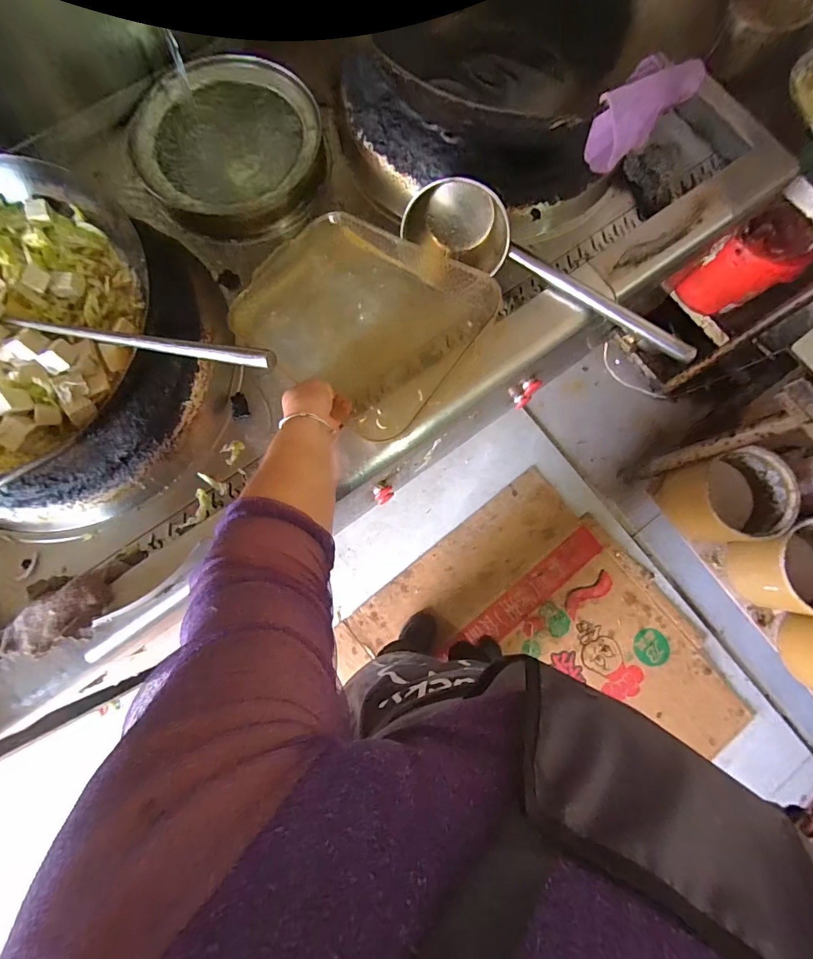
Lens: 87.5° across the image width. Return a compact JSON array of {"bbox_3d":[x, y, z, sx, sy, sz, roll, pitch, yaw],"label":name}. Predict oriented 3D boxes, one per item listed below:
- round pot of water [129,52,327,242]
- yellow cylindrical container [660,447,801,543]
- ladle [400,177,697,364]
[{"bbox_3d":[-0.293,-0.557,0.713,0.288,0.089,0.292,0,79,-1],"label":"round pot of water"},{"bbox_3d":[0.833,0.060,1.116,0.219,0.198,0.235,-17,79,-5],"label":"yellow cylindrical container"},{"bbox_3d":[0.228,-0.329,0.645,0.472,0.101,0.123,25,79,4],"label":"ladle"}]

